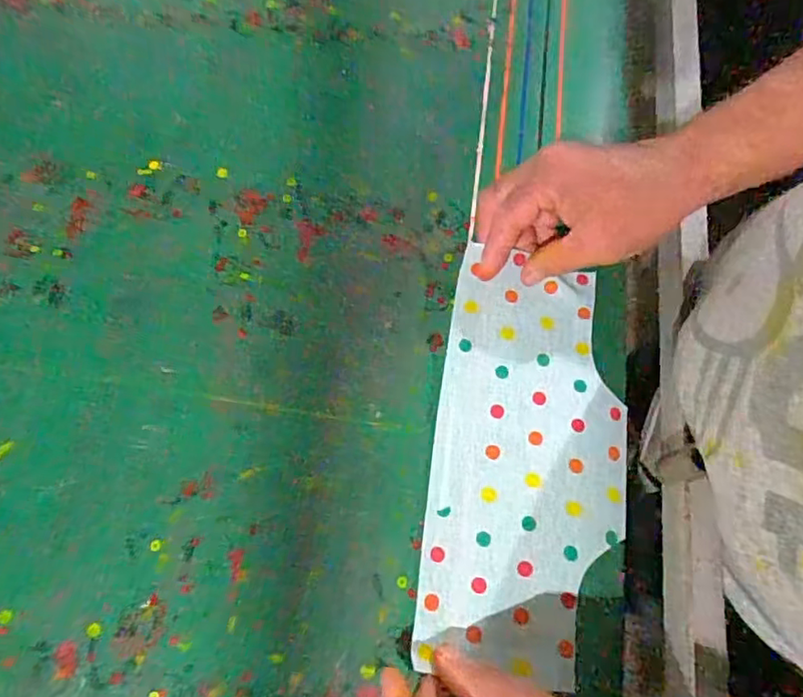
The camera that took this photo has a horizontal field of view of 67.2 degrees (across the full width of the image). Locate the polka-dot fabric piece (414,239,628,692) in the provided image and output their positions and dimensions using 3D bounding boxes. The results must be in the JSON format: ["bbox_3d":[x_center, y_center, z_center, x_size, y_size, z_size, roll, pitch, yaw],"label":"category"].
[{"bbox_3d":[0.088,0.071,0.408,0.128,0.018,0.261,8,72,1],"label":"polka-dot fabric piece"}]

